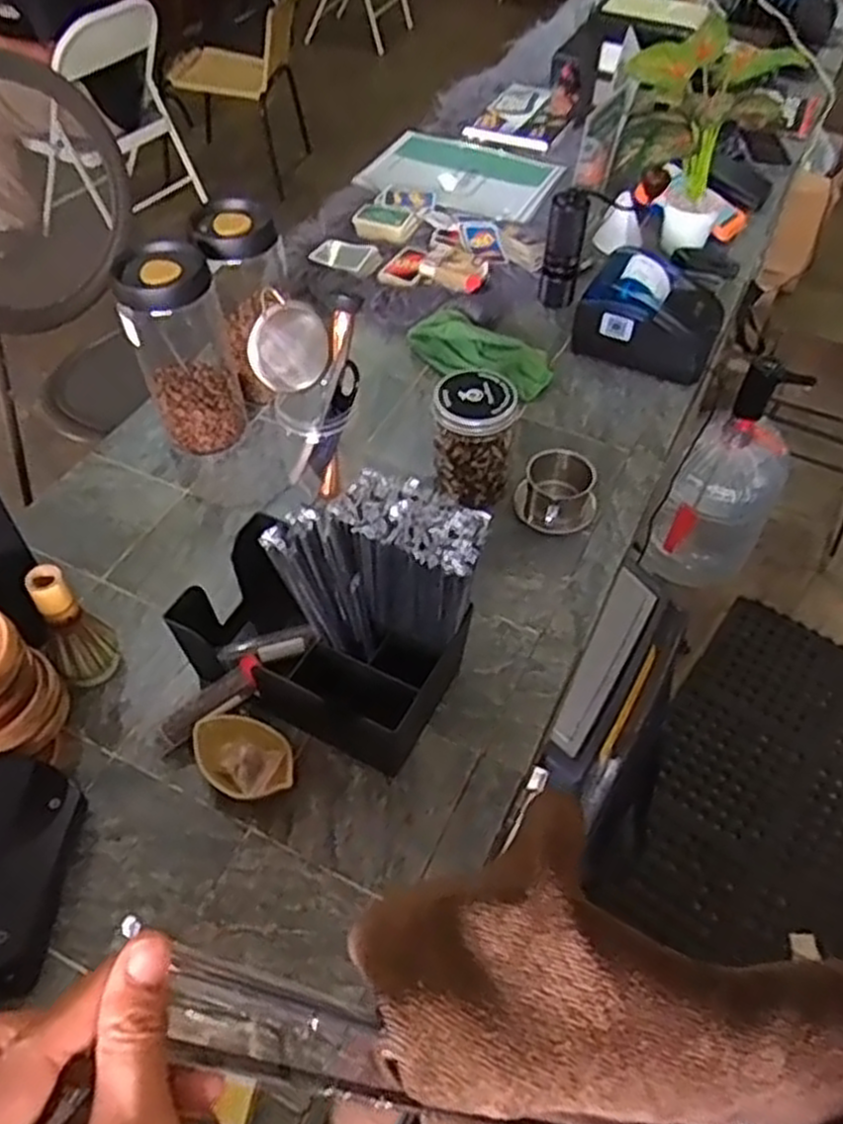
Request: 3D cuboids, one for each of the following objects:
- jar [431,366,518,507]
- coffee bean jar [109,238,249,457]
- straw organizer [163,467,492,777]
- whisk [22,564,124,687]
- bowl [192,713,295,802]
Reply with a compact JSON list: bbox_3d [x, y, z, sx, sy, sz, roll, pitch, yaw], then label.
[{"bbox_3d":[0.059,-0.130,0.861,0.086,0.134,0.073,4,53,6],"label":"jar"},{"bbox_3d":[-0.269,-0.239,0.888,0.103,0.218,0.103,-1,52,2],"label":"coffee bean jar"},{"bbox_3d":[-0.086,0.039,0.675,0.255,0.216,0.154,19,56,16],"label":"straw organizer"},{"bbox_3d":[-0.315,0.064,0.709,0.056,0.138,0.048,-33,58,-21],"label":"whisk"},{"bbox_3d":[-0.151,0.171,0.674,0.103,0.042,0.064,24,57,20],"label":"bowl"}]

